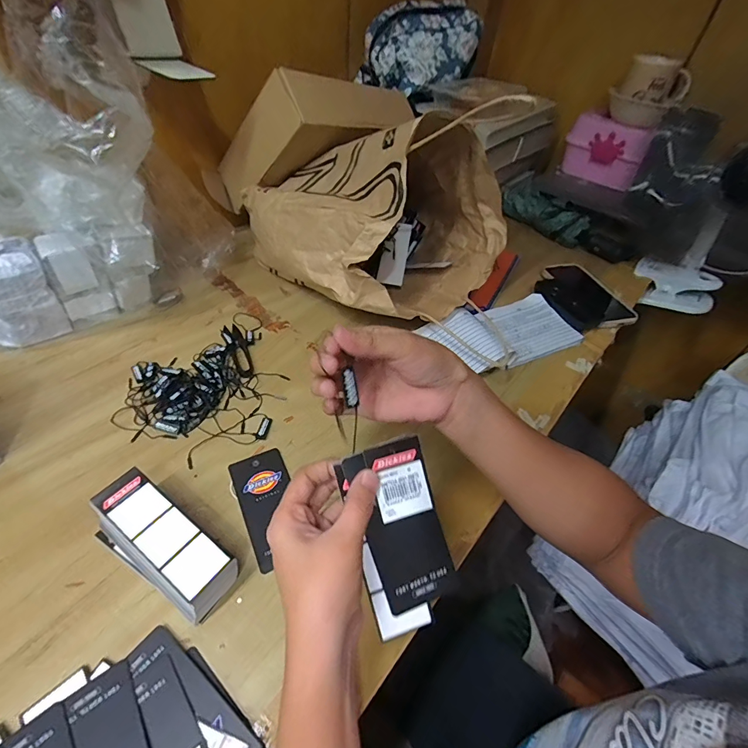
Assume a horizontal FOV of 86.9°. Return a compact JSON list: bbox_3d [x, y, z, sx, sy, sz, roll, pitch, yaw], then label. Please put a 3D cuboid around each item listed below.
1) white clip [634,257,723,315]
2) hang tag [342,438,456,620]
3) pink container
[{"bbox_3d":[0.539,-0.156,0.718,0.131,0.074,0.039,22,19,17],"label":"white clip"},{"bbox_3d":[0.019,0.098,0.260,0.050,0.004,0.106,-18,91,-9],"label":"hang tag"},{"bbox_3d":[0.454,-0.438,0.783,0.153,0.108,0.045,35,52,23],"label":"pink container"}]

